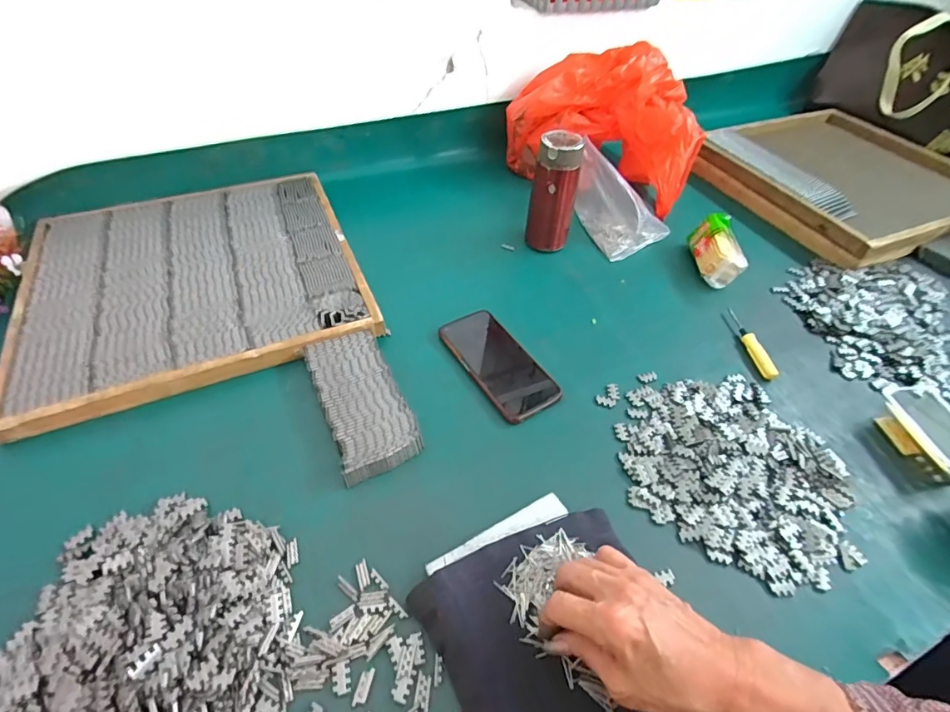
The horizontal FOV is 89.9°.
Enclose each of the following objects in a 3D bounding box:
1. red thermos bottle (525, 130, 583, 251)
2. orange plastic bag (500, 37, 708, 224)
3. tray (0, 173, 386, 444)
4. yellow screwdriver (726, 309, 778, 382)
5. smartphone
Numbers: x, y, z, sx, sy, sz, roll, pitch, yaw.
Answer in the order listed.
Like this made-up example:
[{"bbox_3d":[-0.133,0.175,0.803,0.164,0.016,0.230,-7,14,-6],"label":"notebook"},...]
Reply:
[{"bbox_3d":[0.115,-0.235,0.697,0.063,0.162,0.050,12,48,9],"label":"red thermos bottle"},{"bbox_3d":[0.222,-0.402,0.821,0.325,0.185,0.172,23,52,16],"label":"orange plastic bag"},{"bbox_3d":[-0.368,-0.113,0.628,0.395,0.022,0.388,-17,54,-18],"label":"tray"},{"bbox_3d":[0.354,-0.023,0.612,0.019,0.012,0.127,-2,51,-6],"label":"yellow screwdriver"},{"bbox_3d":[0.027,0.006,0.568,0.076,0.013,0.161,-24,56,-22],"label":"smartphone"}]

